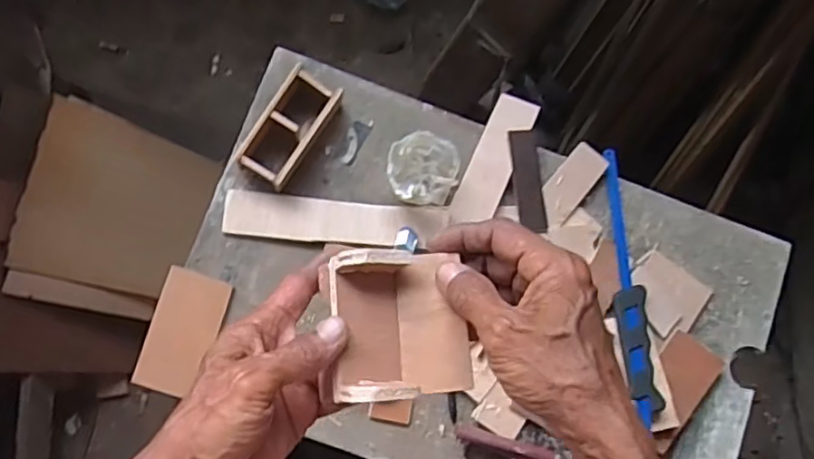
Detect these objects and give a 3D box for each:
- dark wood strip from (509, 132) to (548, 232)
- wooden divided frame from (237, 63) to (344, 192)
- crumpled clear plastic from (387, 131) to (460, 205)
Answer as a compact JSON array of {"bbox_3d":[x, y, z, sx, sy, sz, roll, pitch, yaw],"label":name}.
[{"bbox_3d":[0.122,-0.049,0.652,0.029,0.008,0.100,-5,83,-7],"label":"dark wood strip"},{"bbox_3d":[-0.111,-0.095,0.627,0.058,0.040,0.112,32,80,-2],"label":"wooden divided frame"},{"bbox_3d":[0.014,-0.055,0.627,0.072,0.053,0.066,-39,89,-10],"label":"crumpled clear plastic"}]

